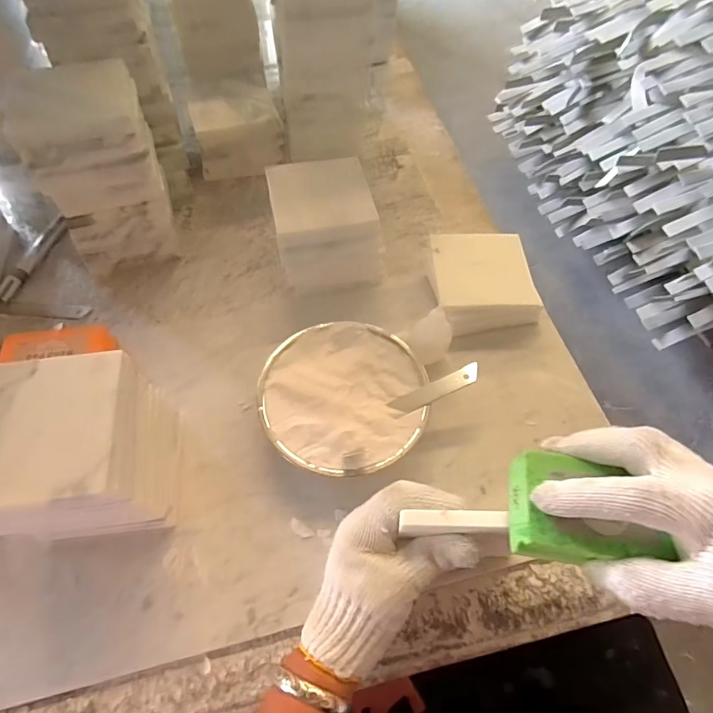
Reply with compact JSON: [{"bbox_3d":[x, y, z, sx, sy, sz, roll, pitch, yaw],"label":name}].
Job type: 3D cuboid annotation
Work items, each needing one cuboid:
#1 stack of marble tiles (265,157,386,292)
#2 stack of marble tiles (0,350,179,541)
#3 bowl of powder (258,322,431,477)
[{"bbox_3d":[-0.034,-0.136,0.516,0.116,0.101,0.109,-12,59,-10],"label":"stack of marble tiles"},{"bbox_3d":[-0.203,0.079,0.355,0.112,0.133,0.111,-5,59,-8],"label":"stack of marble tiles"},{"bbox_3d":[-0.014,0.039,0.434,0.146,0.040,0.145,2,58,-4],"label":"bowl of powder"}]

